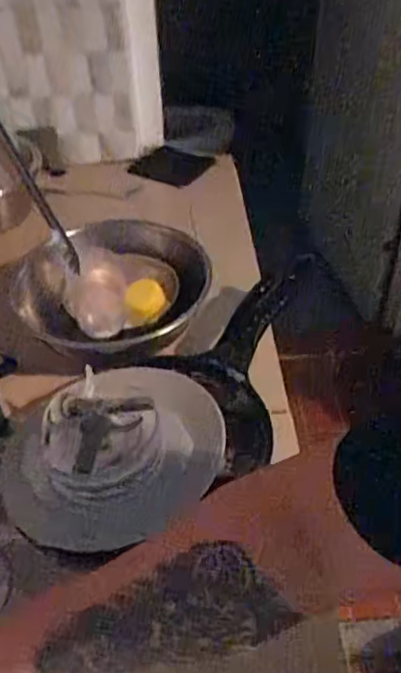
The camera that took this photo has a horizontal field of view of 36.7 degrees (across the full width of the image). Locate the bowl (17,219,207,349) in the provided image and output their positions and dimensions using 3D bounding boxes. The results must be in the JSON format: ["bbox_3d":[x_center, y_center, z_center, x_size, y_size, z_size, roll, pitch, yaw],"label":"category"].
[{"bbox_3d":[-0.103,-0.053,0.751,0.214,0.084,0.204,-2,41,1],"label":"bowl"}]

